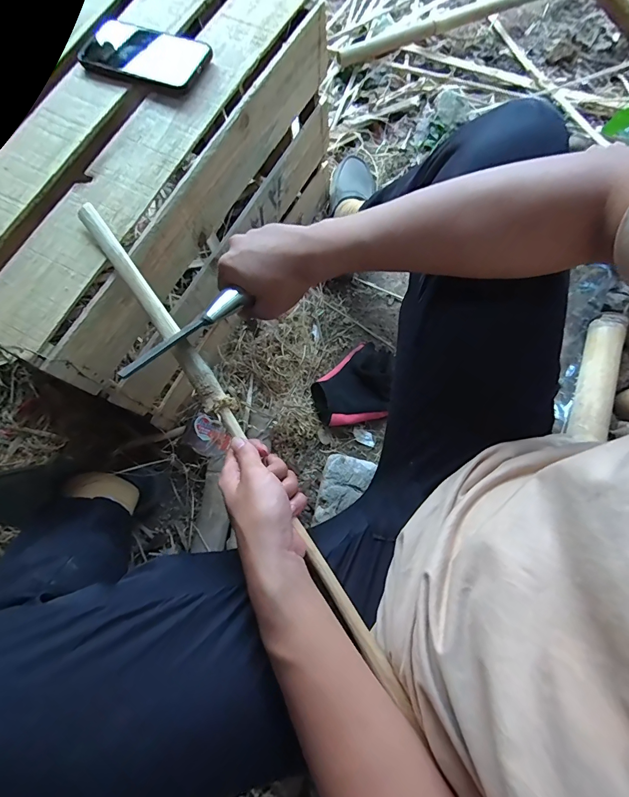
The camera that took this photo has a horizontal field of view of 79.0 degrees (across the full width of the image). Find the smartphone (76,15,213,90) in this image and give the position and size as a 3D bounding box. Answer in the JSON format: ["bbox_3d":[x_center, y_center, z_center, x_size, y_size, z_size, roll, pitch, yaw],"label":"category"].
[{"bbox_3d":[-0.213,-0.429,0.472,0.162,0.014,0.082,22,77,12],"label":"smartphone"}]

